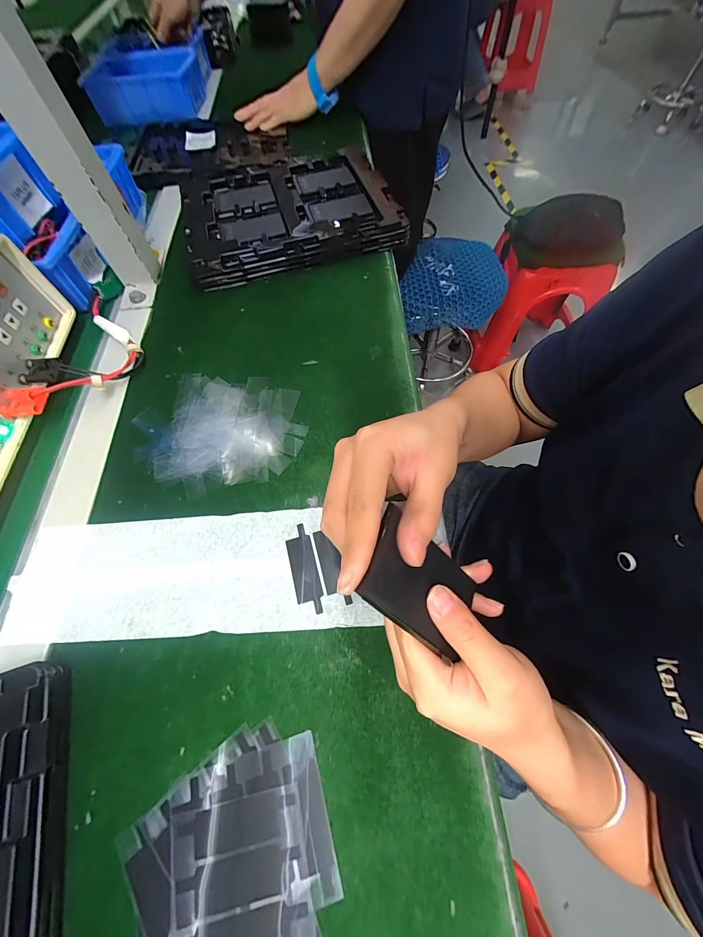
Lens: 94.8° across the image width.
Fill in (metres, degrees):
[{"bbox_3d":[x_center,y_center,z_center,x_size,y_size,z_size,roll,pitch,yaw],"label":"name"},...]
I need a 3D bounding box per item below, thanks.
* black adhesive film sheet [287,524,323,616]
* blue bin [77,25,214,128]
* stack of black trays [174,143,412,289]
[{"bbox_3d":[-0.037,0.078,0.253,0.020,0.004,0.067,-16,65,-5],"label":"black adhesive film sheet"},{"bbox_3d":[-0.386,-0.758,0.624,0.191,0.064,0.244,-4,65,0],"label":"blue bin"},{"bbox_3d":[-0.090,-0.357,0.443,0.264,0.035,0.234,-17,65,-6],"label":"stack of black trays"}]

